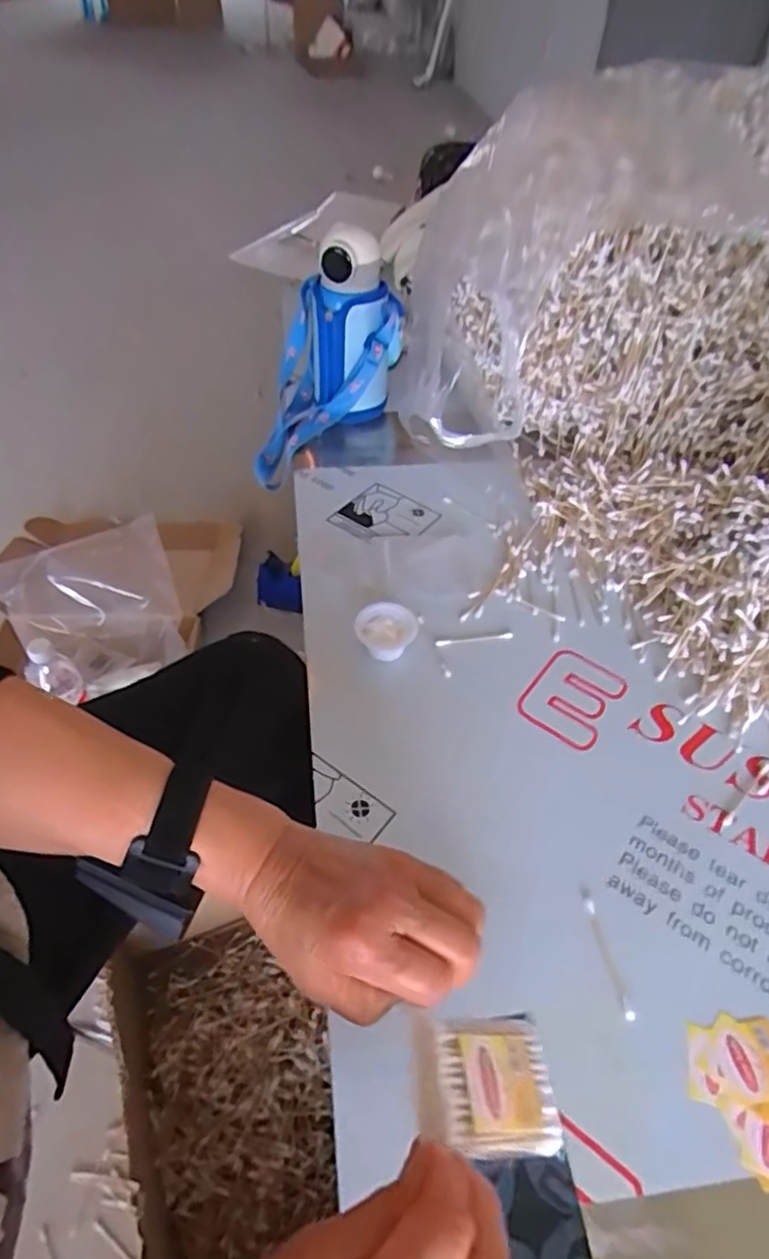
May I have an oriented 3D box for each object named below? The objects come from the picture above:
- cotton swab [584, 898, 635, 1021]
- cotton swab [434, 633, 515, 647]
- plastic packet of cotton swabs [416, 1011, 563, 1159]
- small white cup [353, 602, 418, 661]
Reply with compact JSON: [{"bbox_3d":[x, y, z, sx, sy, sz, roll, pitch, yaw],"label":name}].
[{"bbox_3d":[0.145,0.213,0.425,0.007,0.004,0.073,-7,50,-9],"label":"cotton swab"},{"bbox_3d":[0.083,0.009,0.600,0.072,0.004,0.008,-6,50,-7],"label":"cotton swab"},{"bbox_3d":[0.051,0.222,0.320,0.075,0.009,0.054,20,45,-23],"label":"plastic packet of cotton swabs"},{"bbox_3d":[0.001,0.004,0.587,0.053,0.027,0.048,0,50,-2],"label":"small white cup"}]

